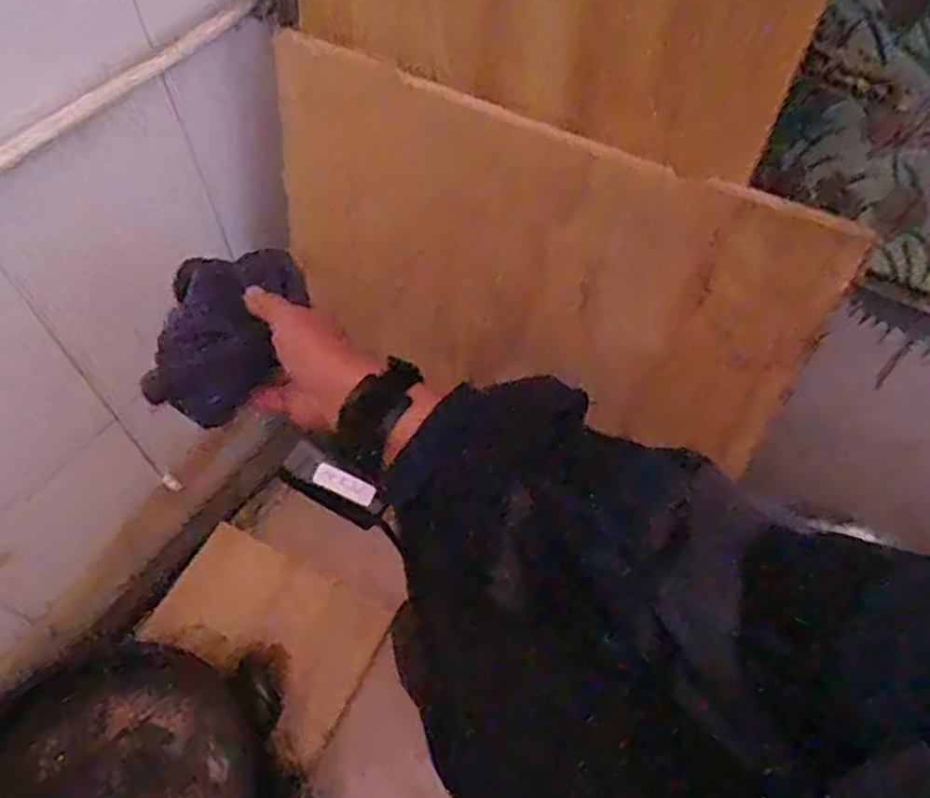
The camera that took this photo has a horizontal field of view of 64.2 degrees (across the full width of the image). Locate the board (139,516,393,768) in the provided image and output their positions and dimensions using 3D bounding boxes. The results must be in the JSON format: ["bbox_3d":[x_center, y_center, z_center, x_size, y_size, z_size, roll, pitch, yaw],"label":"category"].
[{"bbox_3d":[-0.237,0.282,0.895,0.245,0.015,0.194,32,57,-1],"label":"board"}]

